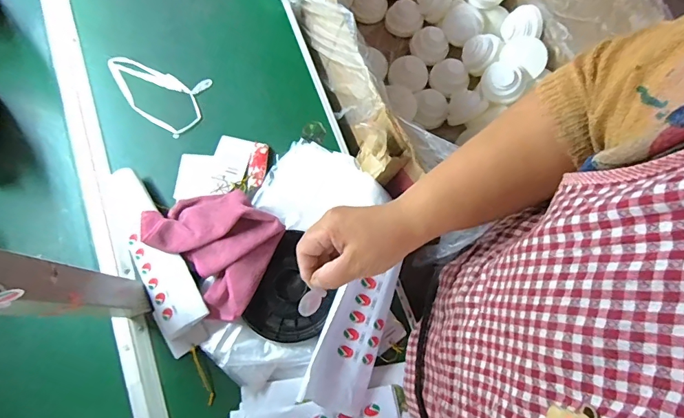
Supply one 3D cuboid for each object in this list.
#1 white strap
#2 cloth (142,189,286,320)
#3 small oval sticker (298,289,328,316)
[{"bbox_3d":[-0.288,-0.172,0.623,0.159,0.006,0.101,15,74,3],"label":"white strap"},{"bbox_3d":[-0.170,0.043,0.538,0.173,0.051,0.141,34,76,8],"label":"cloth"},{"bbox_3d":[-0.029,0.087,0.382,0.018,0.006,0.027,29,76,7],"label":"small oval sticker"}]

